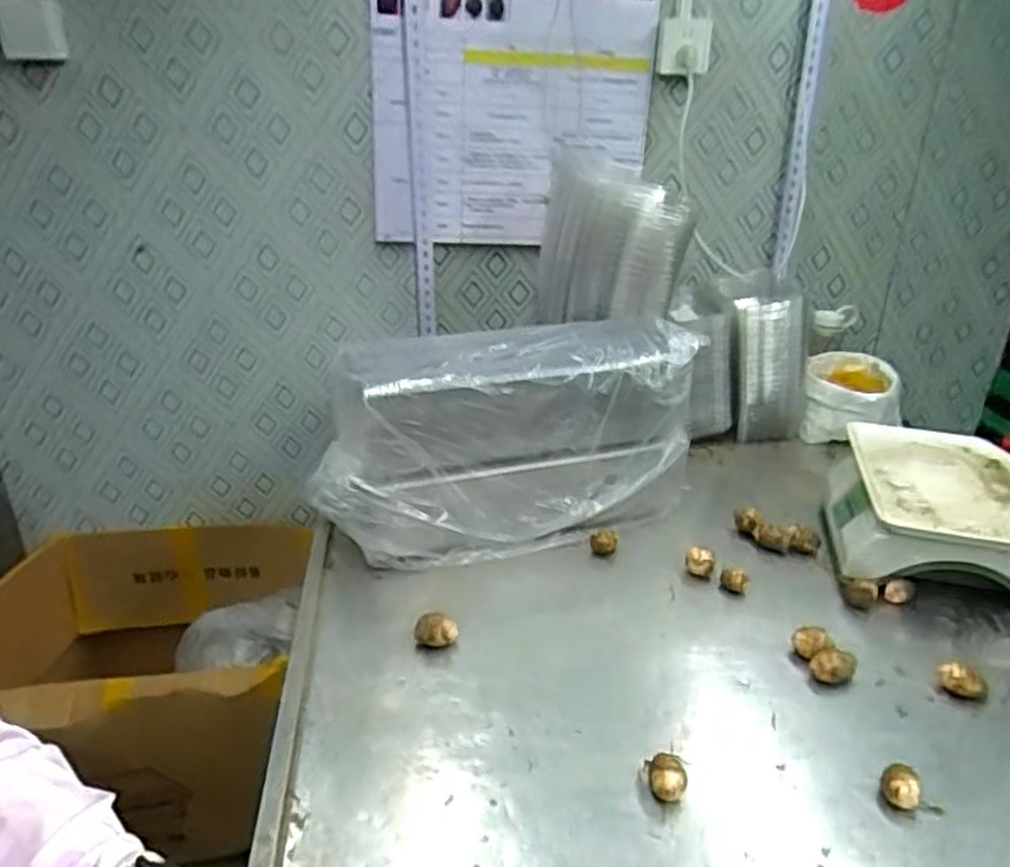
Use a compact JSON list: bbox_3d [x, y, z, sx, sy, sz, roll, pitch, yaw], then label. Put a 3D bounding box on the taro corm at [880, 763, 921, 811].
[{"bbox_3d":[0.368,0.331,0.686,0.032,0.029,0.035,18,31,32],"label":"taro corm"}]

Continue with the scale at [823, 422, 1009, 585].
[{"bbox_3d":[0.602,0.115,1.016,0.283,0.135,0.277,6,26,11],"label":"scale"}]

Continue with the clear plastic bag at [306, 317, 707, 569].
[{"bbox_3d":[0.004,0.024,1.049,0.523,0.297,0.182,-7,27,-15],"label":"clear plastic bag"}]

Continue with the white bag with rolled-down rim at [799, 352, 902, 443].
[{"bbox_3d":[0.648,-0.052,1.390,0.166,0.142,0.198,12,28,22],"label":"white bag with rolled-down rim"}]

